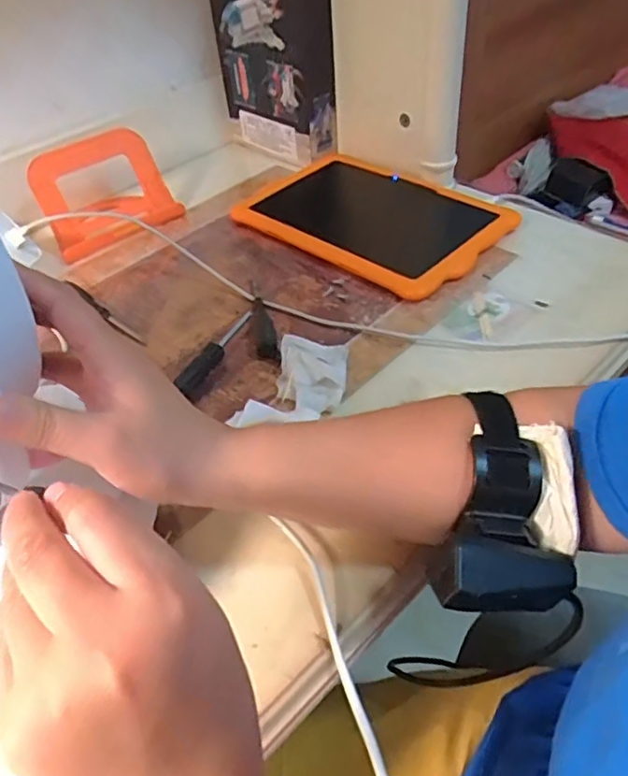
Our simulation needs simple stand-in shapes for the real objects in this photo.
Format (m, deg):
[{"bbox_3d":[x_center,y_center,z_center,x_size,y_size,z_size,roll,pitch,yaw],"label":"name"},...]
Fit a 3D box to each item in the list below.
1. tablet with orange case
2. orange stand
[{"bbox_3d":[0.058,-0.188,0.656,0.273,0.018,0.188,31,55,32],"label":"tablet with orange case"},{"bbox_3d":[-0.221,-0.209,0.650,0.137,0.090,0.065,-28,48,-21],"label":"orange stand"}]

